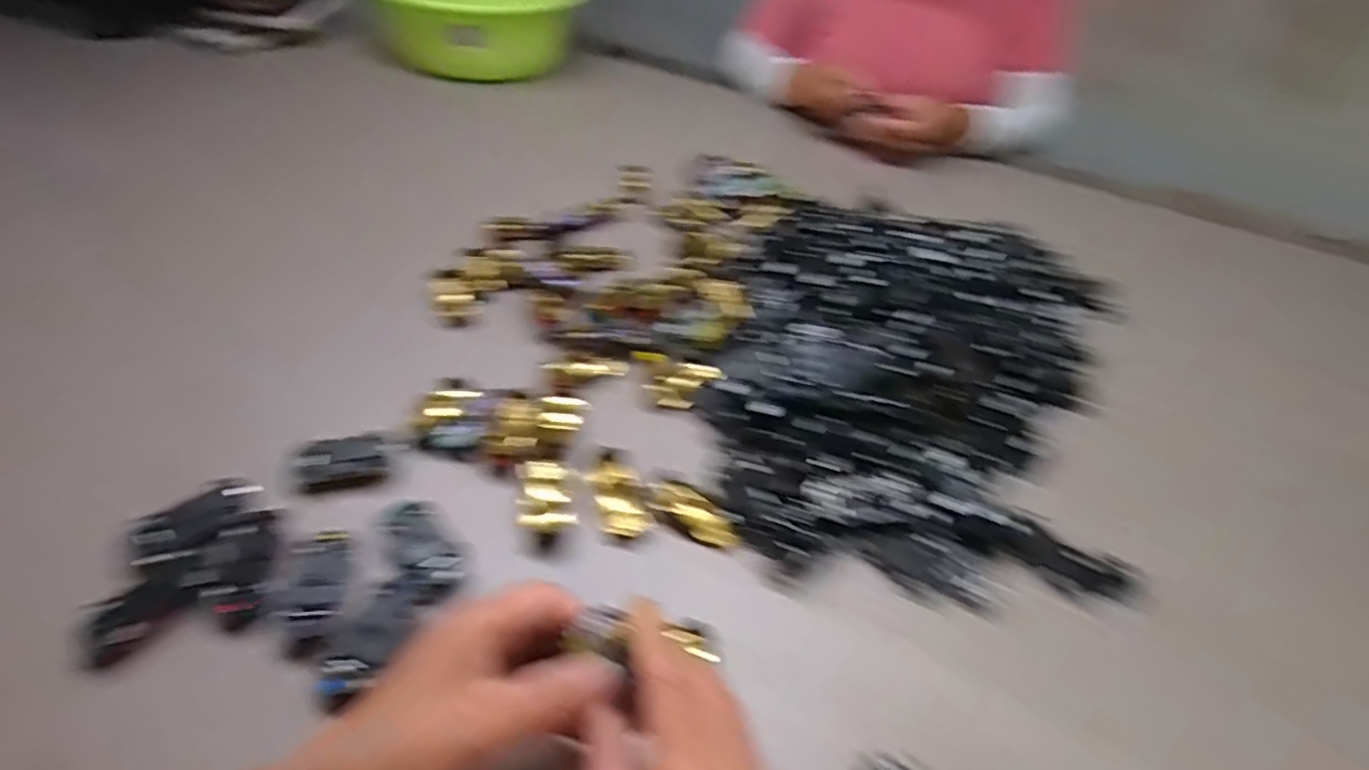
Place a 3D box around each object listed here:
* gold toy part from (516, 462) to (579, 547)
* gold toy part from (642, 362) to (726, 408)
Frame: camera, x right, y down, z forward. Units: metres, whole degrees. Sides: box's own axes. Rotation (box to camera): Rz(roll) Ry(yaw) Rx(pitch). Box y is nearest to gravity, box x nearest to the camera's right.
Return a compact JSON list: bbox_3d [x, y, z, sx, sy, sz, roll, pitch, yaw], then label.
[{"bbox_3d":[-0.096,0.077,0.436,0.036,0.015,0.063,-9,47,-15],"label":"gold toy part"},{"bbox_3d":[0.000,0.000,0.541,0.059,0.014,0.039,-30,55,-31],"label":"gold toy part"}]

